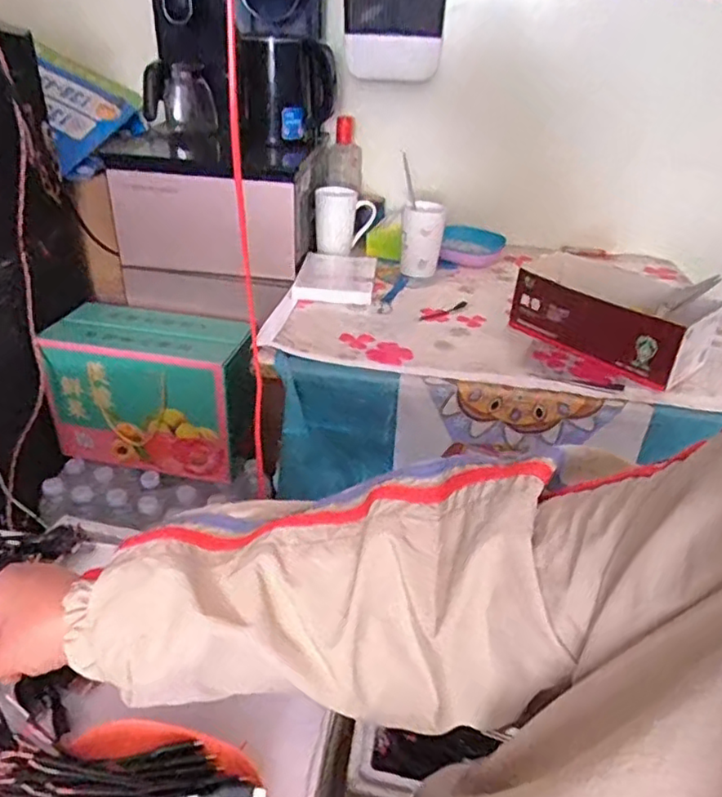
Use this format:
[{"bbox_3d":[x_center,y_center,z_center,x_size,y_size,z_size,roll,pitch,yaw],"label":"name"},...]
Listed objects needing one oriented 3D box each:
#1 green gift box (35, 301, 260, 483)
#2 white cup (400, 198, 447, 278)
[{"bbox_3d":[-0.351,-0.014,1.117,0.351,0.236,0.154,8,32,6],"label":"green gift box"},{"bbox_3d":[0.110,-0.285,1.125,0.072,0.122,0.066,8,32,6],"label":"white cup"}]

